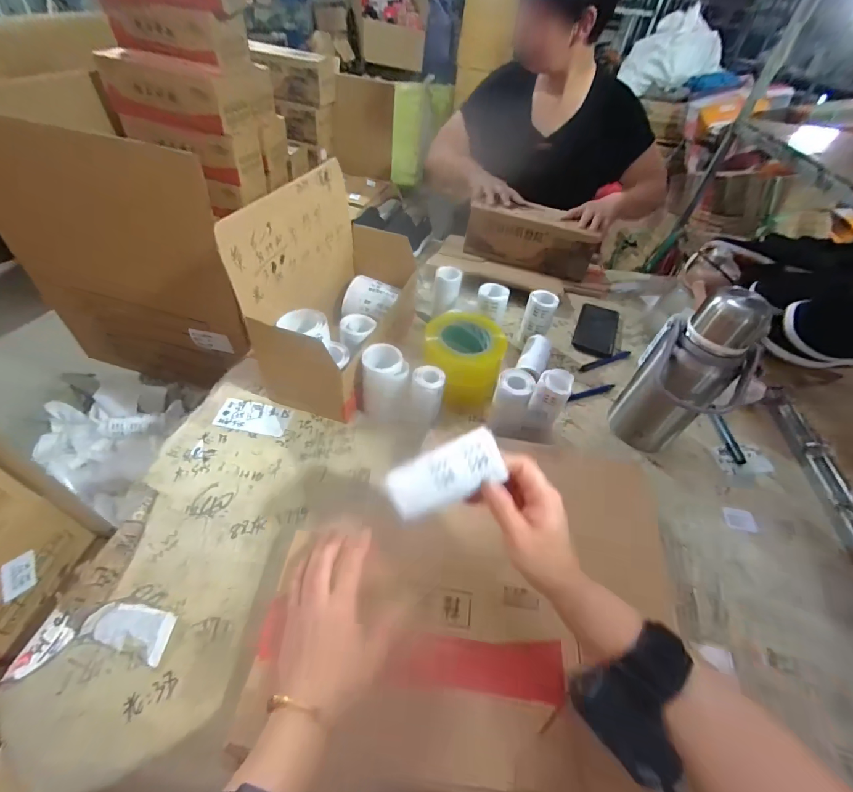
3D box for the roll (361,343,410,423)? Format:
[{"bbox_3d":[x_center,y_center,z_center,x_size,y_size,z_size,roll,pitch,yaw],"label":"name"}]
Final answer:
[{"bbox_3d":[-0.059,-0.013,0.538,0.060,0.109,0.061,4,48,-4],"label":"roll"}]

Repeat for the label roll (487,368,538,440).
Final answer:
[{"bbox_3d":[0.118,0.007,0.528,0.053,0.075,0.051,11,48,3],"label":"label roll"}]

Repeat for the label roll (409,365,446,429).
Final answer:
[{"bbox_3d":[-0.002,0.013,0.535,0.043,0.113,0.042,4,48,-4],"label":"label roll"}]

